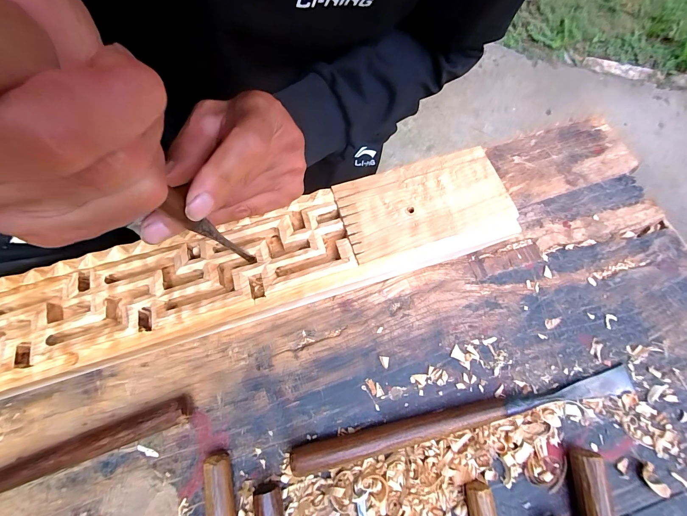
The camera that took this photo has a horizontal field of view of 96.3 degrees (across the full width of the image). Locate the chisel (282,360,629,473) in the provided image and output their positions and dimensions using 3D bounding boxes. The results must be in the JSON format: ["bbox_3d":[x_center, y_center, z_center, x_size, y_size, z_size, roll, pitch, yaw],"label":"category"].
[{"bbox_3d":[0.089,0.112,0.217,0.250,0.018,0.016,-10,71,-4],"label":"chisel"}]

